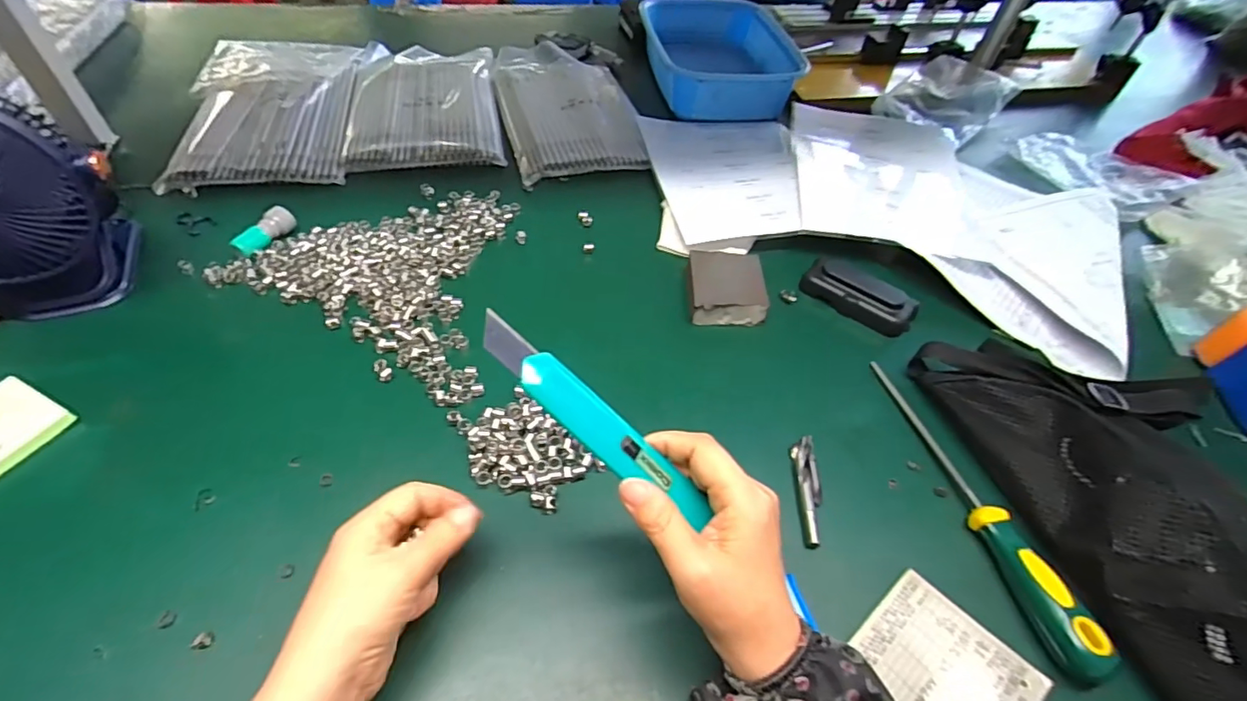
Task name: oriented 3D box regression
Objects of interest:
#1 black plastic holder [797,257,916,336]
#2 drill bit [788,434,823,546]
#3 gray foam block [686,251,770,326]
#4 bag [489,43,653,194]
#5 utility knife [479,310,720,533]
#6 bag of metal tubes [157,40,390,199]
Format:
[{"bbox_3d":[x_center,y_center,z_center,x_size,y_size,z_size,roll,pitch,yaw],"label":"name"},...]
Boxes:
[{"bbox_3d":[0.220,-0.054,0.515,0.103,0.022,0.041,34,56,22],"label":"black plastic holder"},{"bbox_3d":[0.134,0.100,0.394,0.018,0.013,0.085,4,50,-1],"label":"drill bit"},{"bbox_3d":[0.097,-0.061,0.521,0.072,0.025,0.084,3,50,-2],"label":"gray foam block"},{"bbox_3d":[-0.079,-0.344,0.753,0.179,0.018,0.341,-11,52,-13],"label":"bag"},{"bbox_3d":[-0.013,0.035,0.266,0.139,0.012,0.023,42,53,-11],"label":"utility knife"},{"bbox_3d":[-0.436,-0.316,0.682,0.200,0.023,0.339,-3,50,-7],"label":"bag of metal tubes"}]

